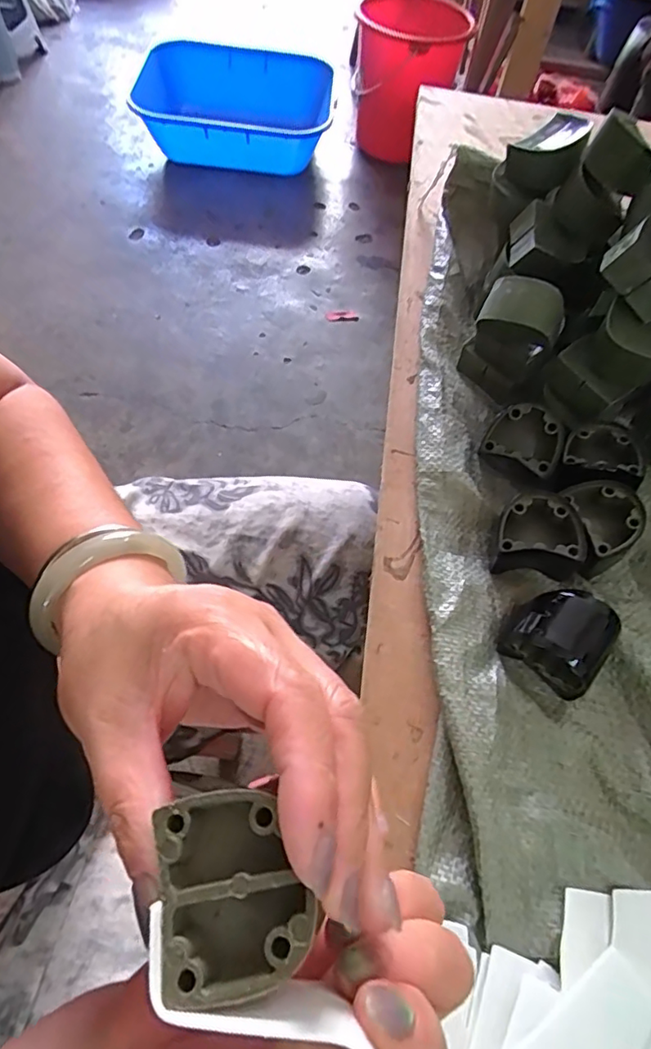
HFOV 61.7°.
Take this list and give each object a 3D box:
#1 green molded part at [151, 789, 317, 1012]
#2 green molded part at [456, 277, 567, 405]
[{"bbox_3d":[-0.024,0.093,0.139,0.036,0.018,0.043,-8,63,-7],"label":"green molded part"},{"bbox_3d":[0.115,-0.115,0.344,0.050,0.079,0.038,25,64,10],"label":"green molded part"}]

